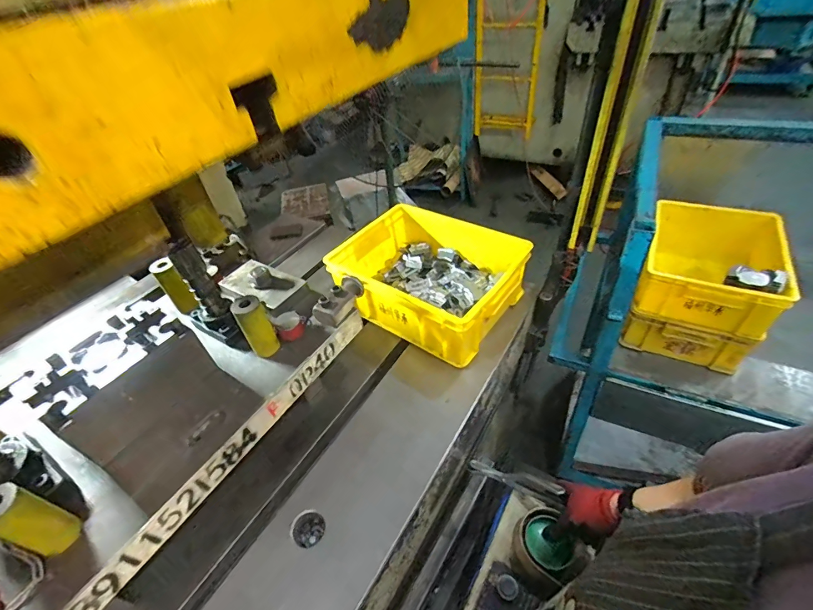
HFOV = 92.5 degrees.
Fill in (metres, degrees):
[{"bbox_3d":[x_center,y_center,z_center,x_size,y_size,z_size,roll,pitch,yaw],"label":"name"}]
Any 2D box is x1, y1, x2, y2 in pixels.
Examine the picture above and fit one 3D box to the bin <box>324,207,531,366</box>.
[{"bbox_3d":[0.044,-0.057,0.800,0.343,0.122,0.258,23,50,29],"label":"bin"}]

